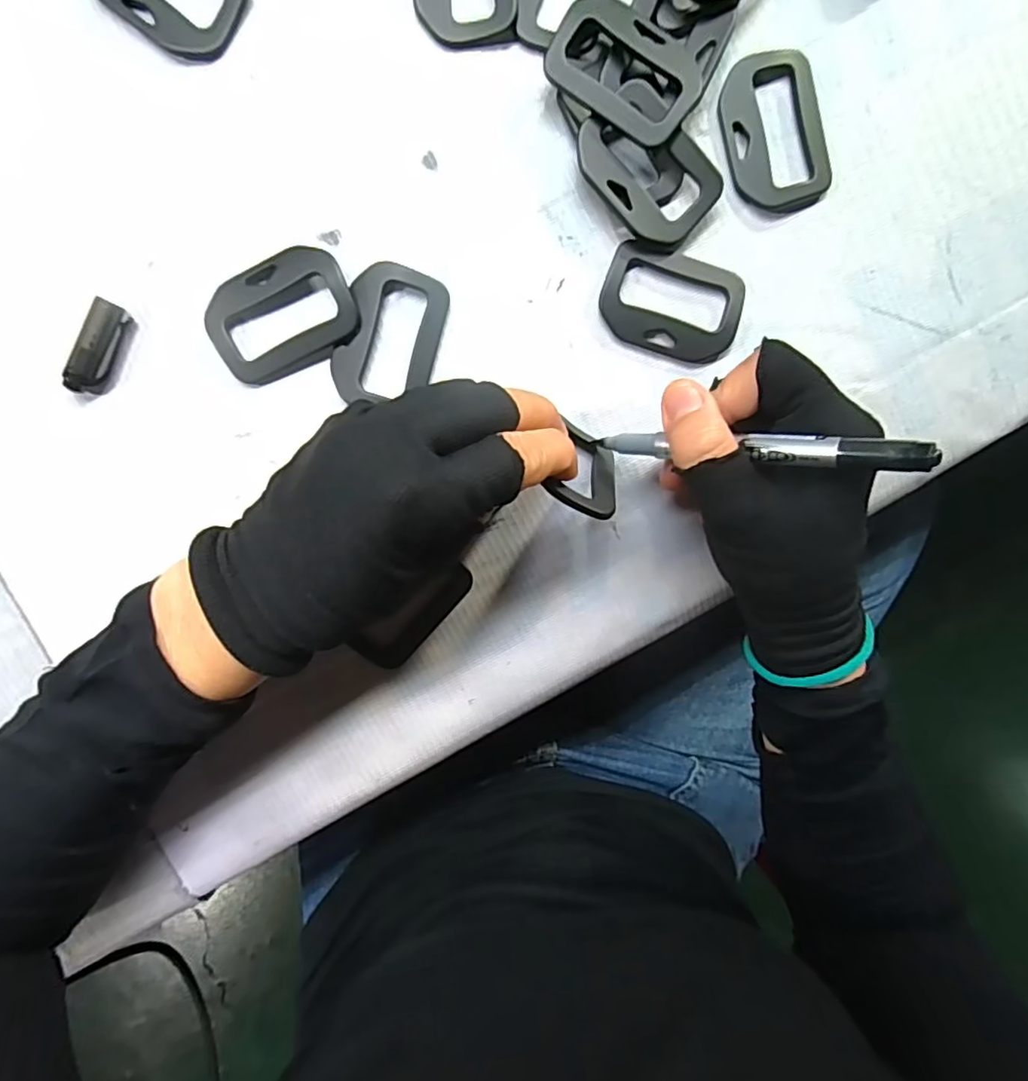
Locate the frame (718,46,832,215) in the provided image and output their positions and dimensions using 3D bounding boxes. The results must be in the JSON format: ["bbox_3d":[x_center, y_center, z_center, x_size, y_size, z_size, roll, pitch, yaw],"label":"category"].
[{"bbox_3d":[0.111,-0.173,0.254,0.042,0.005,0.062,-17,96,-1],"label":"frame"}]

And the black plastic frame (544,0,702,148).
[{"bbox_3d":[0.045,-0.189,0.238,0.061,0.006,0.042,33,93,-4],"label":"black plastic frame"}]

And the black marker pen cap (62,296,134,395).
[{"bbox_3d":[-0.172,-0.079,0.247,0.015,0.008,0.038,22,94,-5],"label":"black marker pen cap"}]

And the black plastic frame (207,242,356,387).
[{"bbox_3d":[-0.097,-0.095,0.250,0.061,0.004,0.042,-24,102,6],"label":"black plastic frame"}]

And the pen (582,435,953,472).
[{"bbox_3d":[0.080,-0.033,0.218,0.124,0.007,0.010,9,97,39],"label":"pen"}]

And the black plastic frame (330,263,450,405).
[{"bbox_3d":[-0.053,-0.086,0.255,0.040,0.007,0.058,16,95,-5],"label":"black plastic frame"}]

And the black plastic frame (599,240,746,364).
[{"bbox_3d":[0.069,-0.103,0.259,0.061,0.005,0.044,17,94,-5],"label":"black plastic frame"}]

